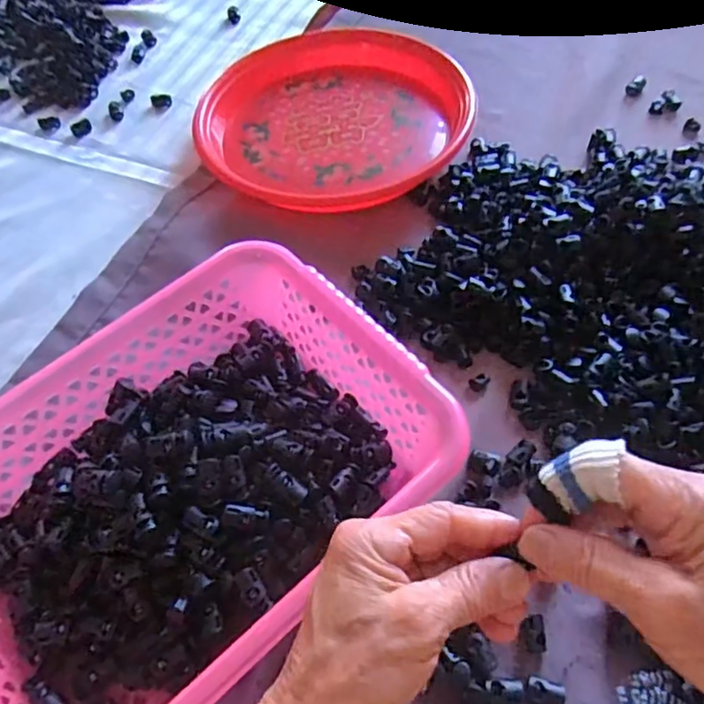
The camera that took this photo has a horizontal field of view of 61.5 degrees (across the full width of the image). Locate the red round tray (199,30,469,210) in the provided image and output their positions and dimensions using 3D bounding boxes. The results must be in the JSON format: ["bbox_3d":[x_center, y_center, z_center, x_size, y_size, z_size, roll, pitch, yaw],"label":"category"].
[{"bbox_3d":[-0.018,-0.227,0.572,0.244,0.047,0.244,-2,59,3],"label":"red round tray"}]

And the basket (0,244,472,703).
[{"bbox_3d":[-0.104,0.089,0.355,0.302,0.080,0.213,-38,64,-17],"label":"basket"}]

